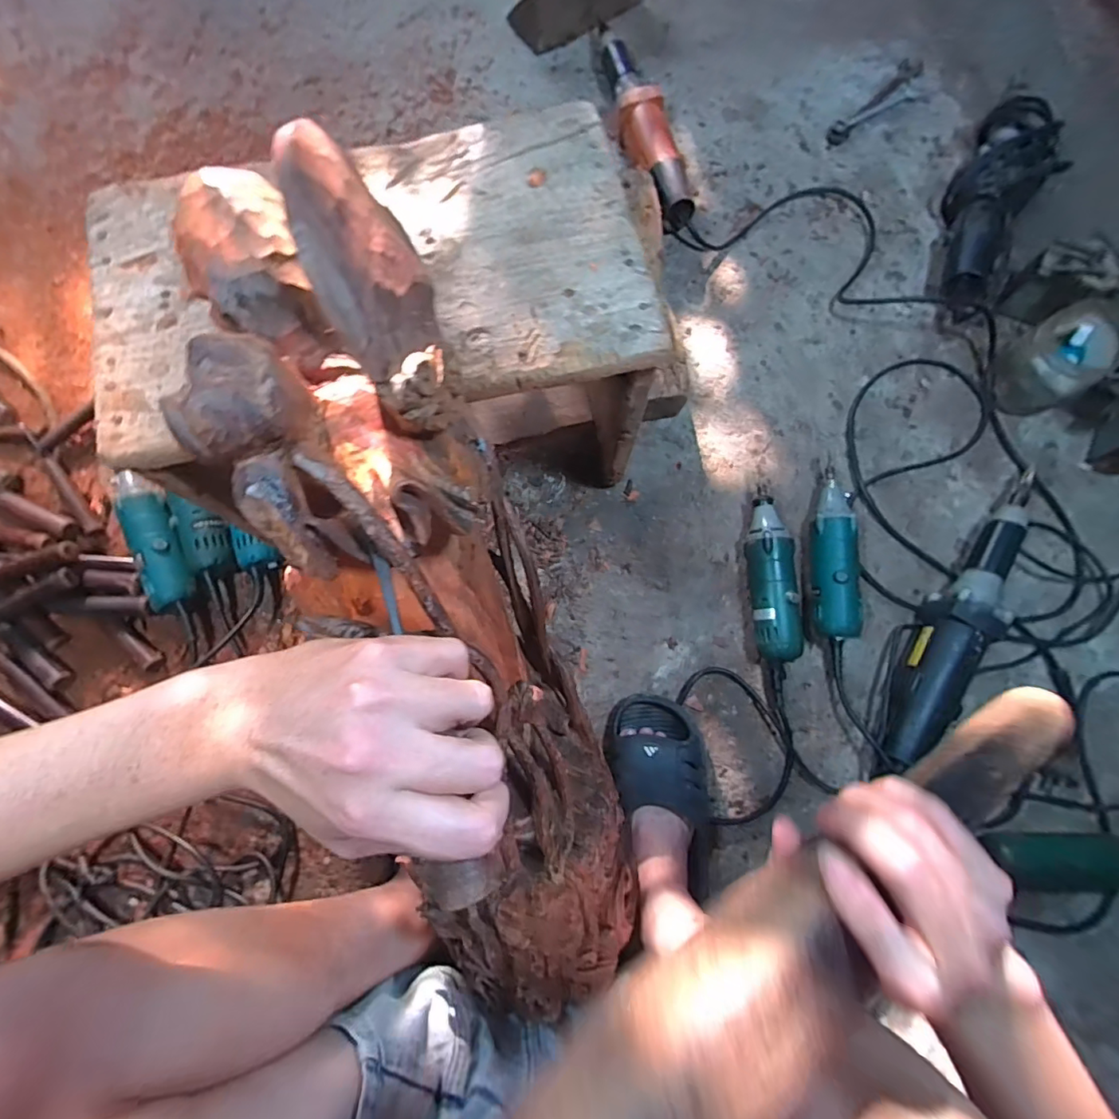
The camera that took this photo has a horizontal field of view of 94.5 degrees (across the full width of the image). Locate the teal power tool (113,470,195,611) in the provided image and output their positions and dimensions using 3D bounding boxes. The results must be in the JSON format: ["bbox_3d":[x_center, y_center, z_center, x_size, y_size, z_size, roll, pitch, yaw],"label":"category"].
[{"bbox_3d":[-0.477,-0.025,0.612,0.059,0.046,0.178,-23,81,-5],"label":"teal power tool"}]

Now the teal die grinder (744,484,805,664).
[{"bbox_3d":[0.254,0.018,0.630,0.051,0.059,0.207,-6,80,-2],"label":"teal die grinder"}]

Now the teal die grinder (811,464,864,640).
[{"bbox_3d":[0.332,-0.012,0.630,0.049,0.046,0.214,0,80,-1],"label":"teal die grinder"}]

